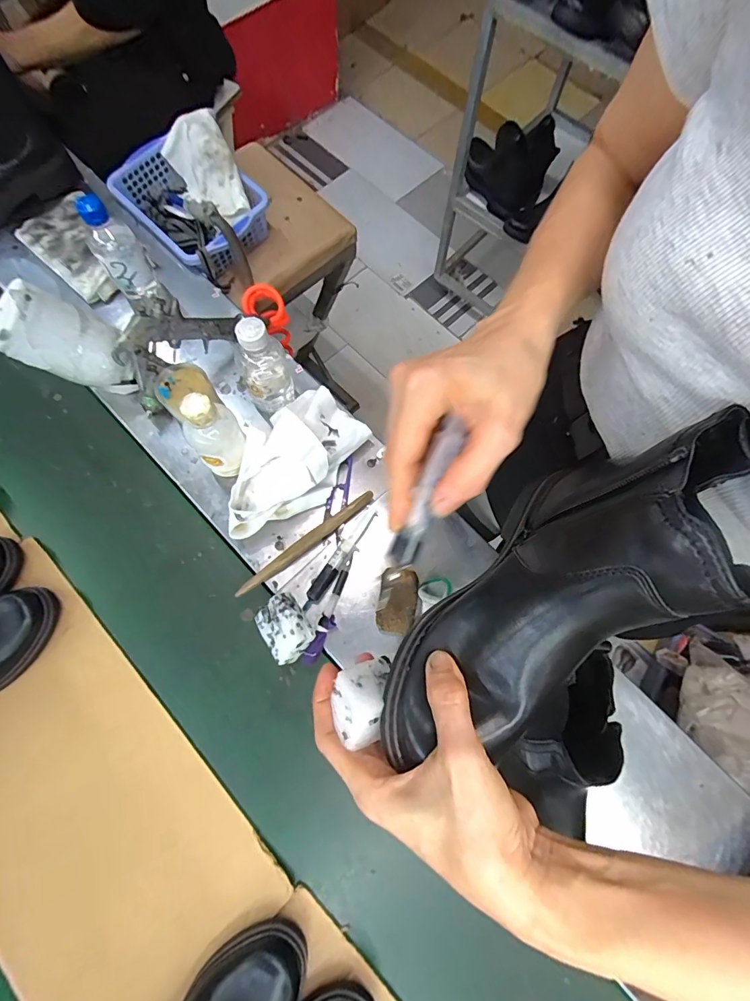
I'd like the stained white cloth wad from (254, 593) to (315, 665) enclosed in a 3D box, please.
[{"bbox_3d":[-0.098,0.142,0.472,0.053,0.036,0.066,-45,66,28],"label":"stained white cloth wad"}]

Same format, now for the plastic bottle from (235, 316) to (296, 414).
[{"bbox_3d":[-0.137,-0.167,0.517,0.057,0.143,0.068,-14,74,-11],"label":"plastic bottle"}]

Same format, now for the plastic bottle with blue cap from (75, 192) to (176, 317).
[{"bbox_3d":[-0.346,-0.336,0.579,0.063,0.156,0.071,-32,78,-15],"label":"plastic bottle with blue cap"}]

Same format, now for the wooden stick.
[{"bbox_3d":[-0.083,0.050,0.505,0.195,0.014,0.017,-36,79,-16],"label":"wooden stick"}]

